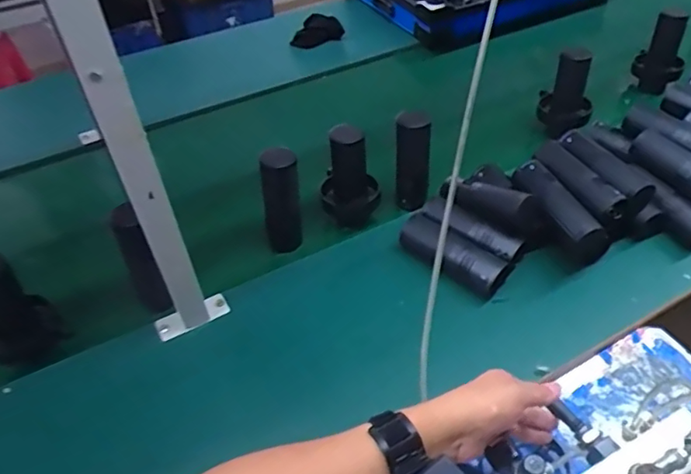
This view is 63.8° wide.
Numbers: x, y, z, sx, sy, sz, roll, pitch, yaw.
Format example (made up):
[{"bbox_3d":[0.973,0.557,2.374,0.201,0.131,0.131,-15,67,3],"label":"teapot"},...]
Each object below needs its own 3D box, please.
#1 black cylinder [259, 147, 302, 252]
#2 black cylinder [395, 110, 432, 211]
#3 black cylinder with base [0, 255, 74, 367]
[{"bbox_3d":[-0.096,-0.048,0.837,0.062,0.180,0.056,-10,46,-7],"label":"black cylinder"},{"bbox_3d":[0.109,-0.121,0.898,0.055,0.159,0.045,4,46,8],"label":"black cylinder"},{"bbox_3d":[-0.438,0.097,0.717,0.094,0.156,0.094,33,55,30],"label":"black cylinder with base"}]

